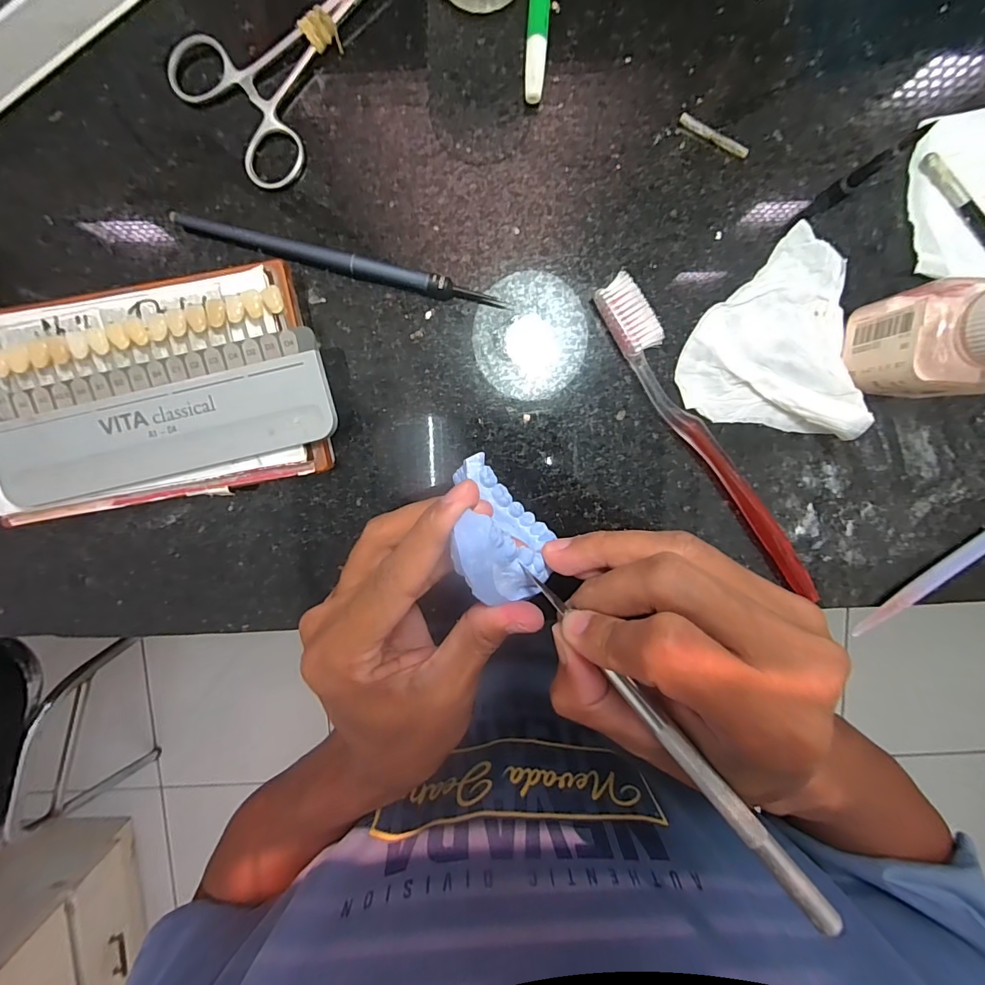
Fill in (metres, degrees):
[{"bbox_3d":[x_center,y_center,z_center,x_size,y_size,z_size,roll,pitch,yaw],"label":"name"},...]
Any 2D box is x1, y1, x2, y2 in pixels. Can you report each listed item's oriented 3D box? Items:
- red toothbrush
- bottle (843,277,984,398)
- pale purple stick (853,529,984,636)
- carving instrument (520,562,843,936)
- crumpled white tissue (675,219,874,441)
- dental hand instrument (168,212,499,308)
[{"bbox_3d":[0.106,-0.022,0.225,0.019,0.012,0.182,-34,96,3],"label":"red toothbrush"},{"bbox_3d":[0.187,-0.065,0.191,0.033,0.070,0.046,-4,96,0],"label":"bottle"},{"bbox_3d":[0.247,0.034,0.236,0.132,0.007,0.009,-39,95,4],"label":"pale purple stick"},{"bbox_3d":[0.057,0.079,0.155,0.008,0.013,0.136,-43,68,4],"label":"carving instrument"},{"bbox_3d":[0.136,-0.078,0.214,0.078,0.022,0.090,9,96,-2],"label":"crumpled white tissue"},{"bbox_3d":[-0.071,-0.108,0.214,0.153,0.009,0.009,13,96,-2],"label":"dental hand instrument"}]

